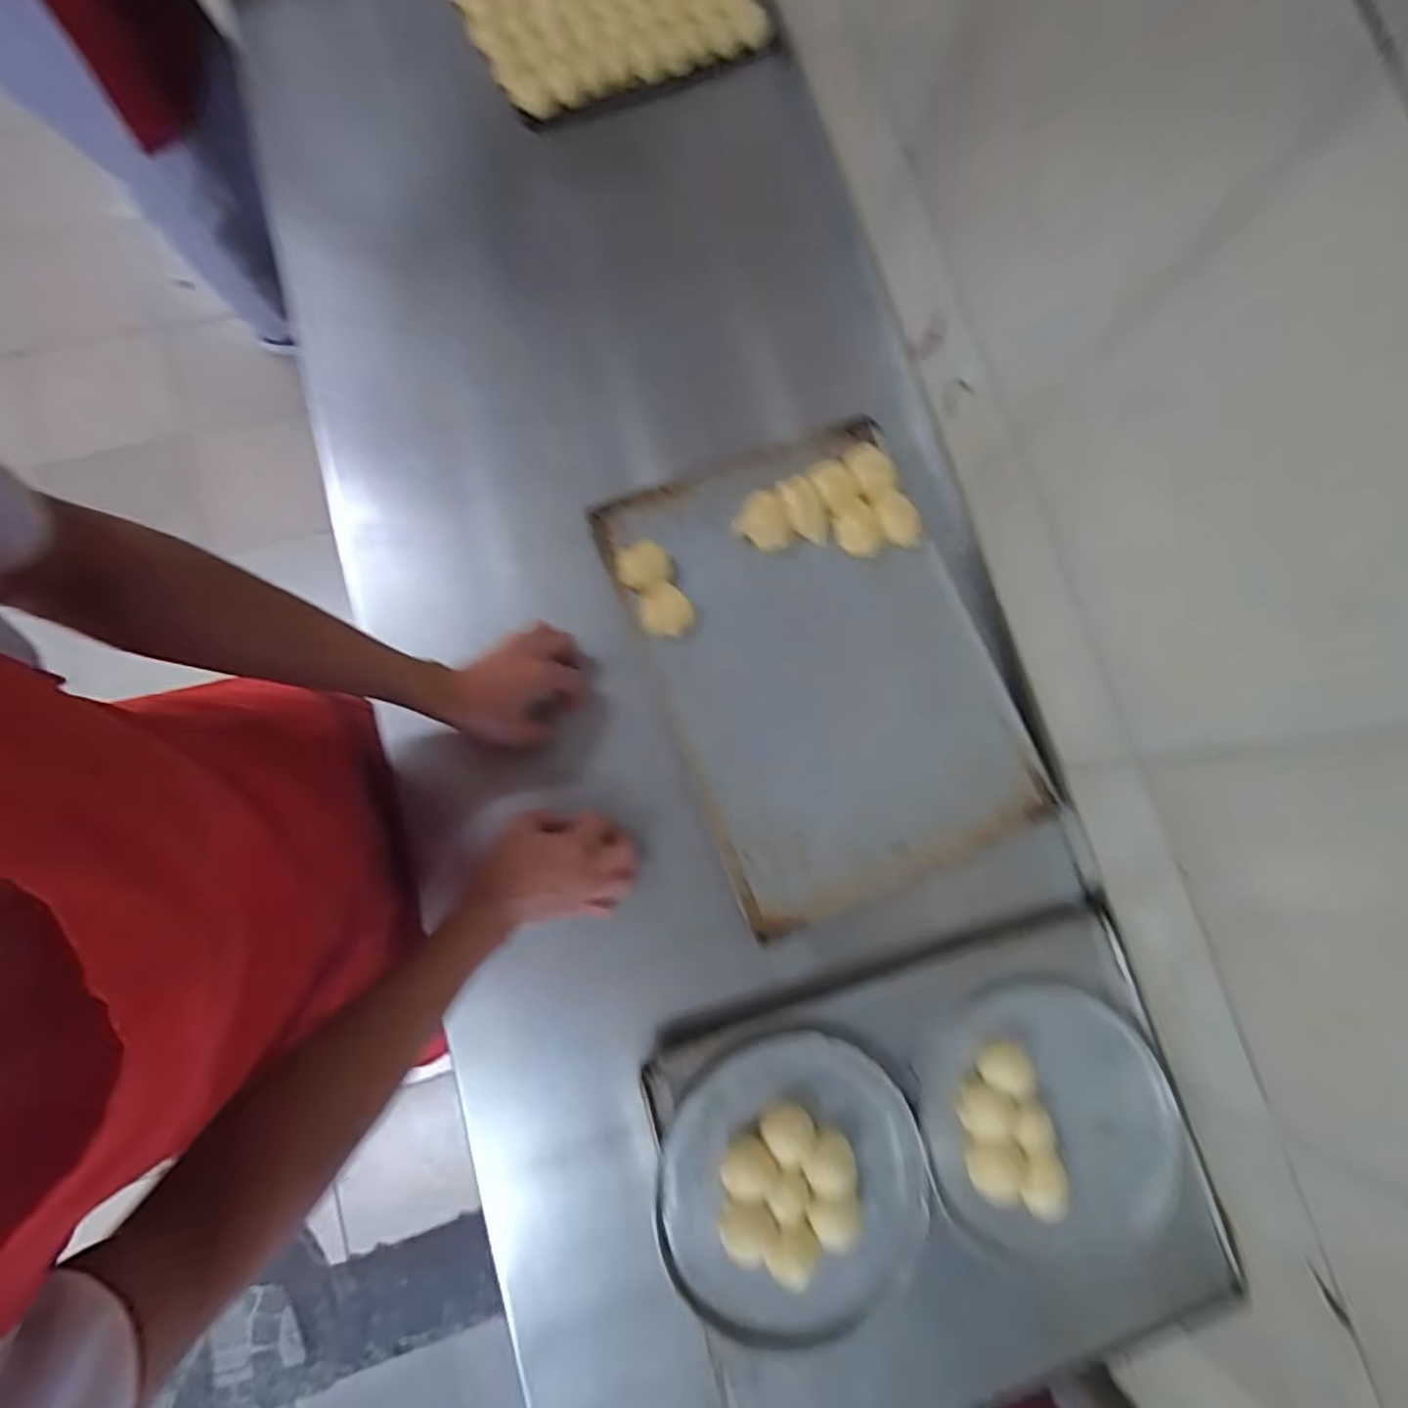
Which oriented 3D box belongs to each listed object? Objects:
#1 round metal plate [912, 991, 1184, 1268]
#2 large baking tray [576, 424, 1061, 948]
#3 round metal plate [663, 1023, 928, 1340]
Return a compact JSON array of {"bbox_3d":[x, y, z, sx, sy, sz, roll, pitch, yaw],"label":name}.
[{"bbox_3d":[0.300,0.360,0.560,0.217,0.029,0.206,0,79,-1],"label":"round metal plate"},{"bbox_3d":[0.116,-0.042,0.638,0.314,0.027,0.440,-22,80,-5],"label":"large baking tray"},{"bbox_3d":[0.081,0.394,0.534,0.219,0.030,0.213,0,79,-1],"label":"round metal plate"}]

